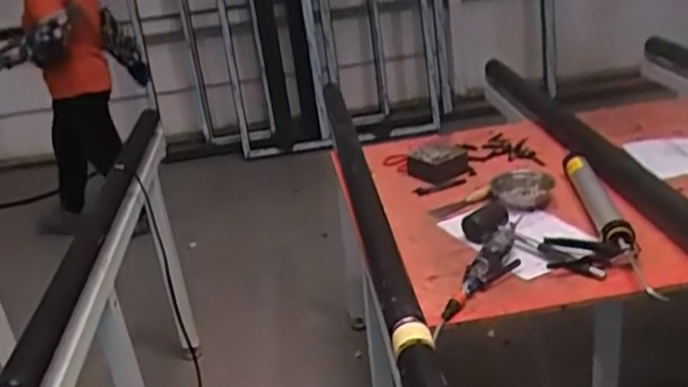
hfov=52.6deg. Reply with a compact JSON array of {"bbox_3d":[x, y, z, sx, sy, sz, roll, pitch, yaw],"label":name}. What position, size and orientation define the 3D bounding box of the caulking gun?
[{"bbox_3d":[0.513,0.055,1.480,0.174,0.082,0.533,-3,23,11],"label":"caulking gun"}]

